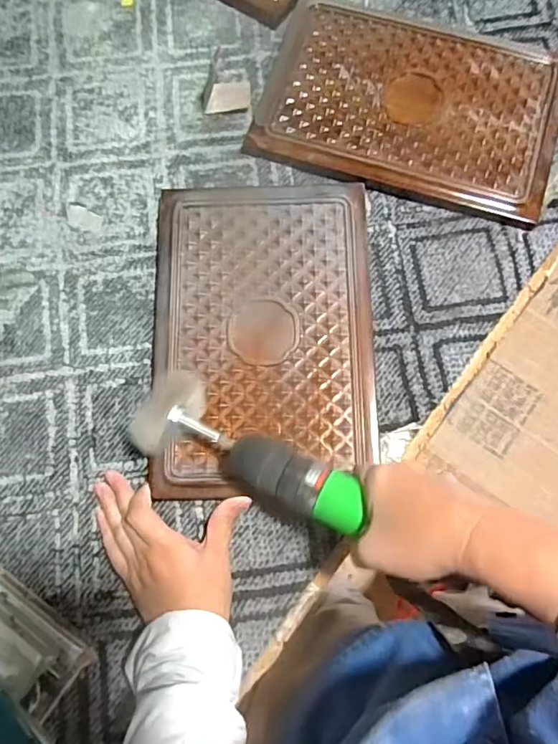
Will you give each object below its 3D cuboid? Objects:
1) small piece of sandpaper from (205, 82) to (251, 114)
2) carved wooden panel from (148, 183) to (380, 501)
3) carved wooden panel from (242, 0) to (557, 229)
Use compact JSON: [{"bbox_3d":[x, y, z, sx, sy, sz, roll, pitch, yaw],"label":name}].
[{"bbox_3d":[-0.056,-0.303,0.563,0.049,0.006,0.037,-6,78,-1],"label":"small piece of sandpaper"},{"bbox_3d":[-0.016,-0.040,0.494,0.204,0.030,0.301,-1,78,0],"label":"carved wooden panel"},{"bbox_3d":[0.142,-0.293,0.555,0.308,0.022,0.216,15,78,3],"label":"carved wooden panel"}]

